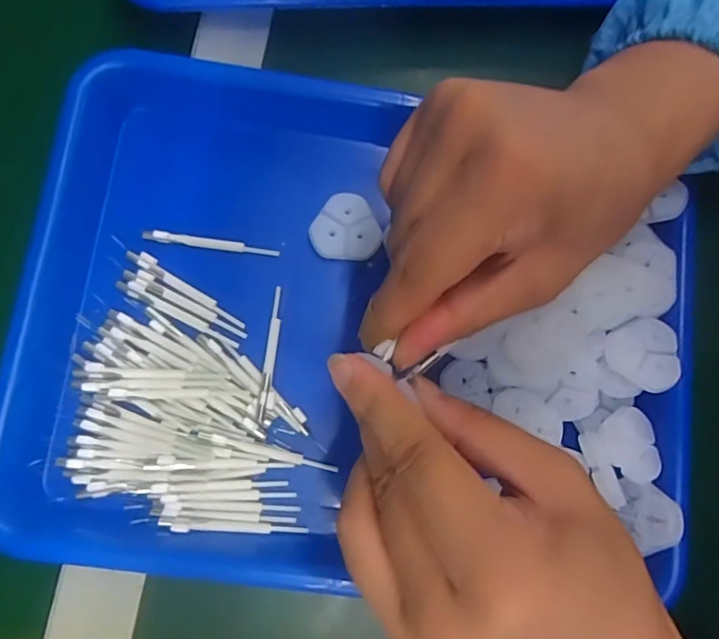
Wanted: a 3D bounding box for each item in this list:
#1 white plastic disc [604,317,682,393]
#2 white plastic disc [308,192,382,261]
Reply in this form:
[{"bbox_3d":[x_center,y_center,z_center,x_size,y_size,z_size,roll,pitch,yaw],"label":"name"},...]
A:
[{"bbox_3d":[0.144,0.016,0.269,0.035,0.010,0.034,1,81,-4],"label":"white plastic disc"},{"bbox_3d":[-0.009,-0.048,0.287,0.035,0.005,0.036,1,81,-4],"label":"white plastic disc"}]

